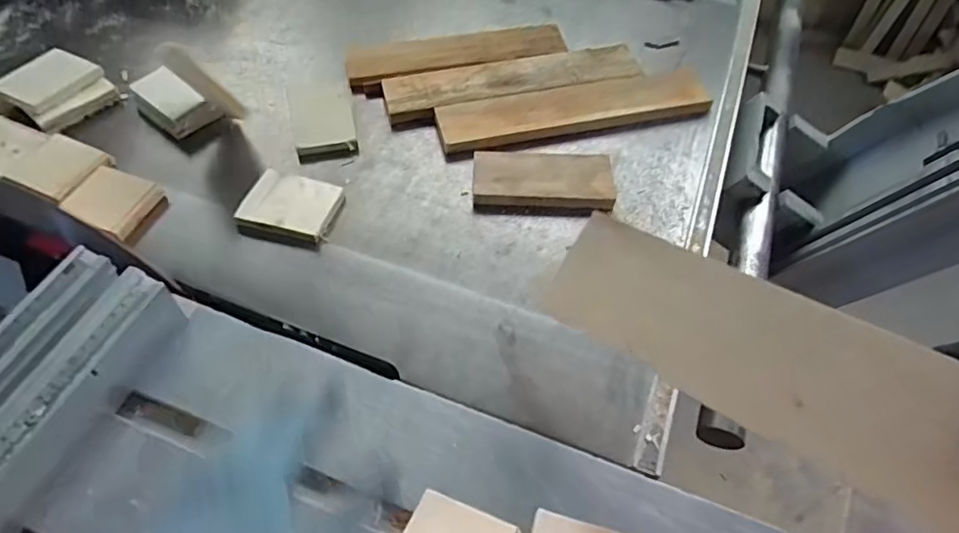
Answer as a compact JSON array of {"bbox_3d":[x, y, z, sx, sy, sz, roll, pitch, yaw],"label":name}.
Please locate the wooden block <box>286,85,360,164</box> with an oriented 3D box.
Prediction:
[{"bbox_3d":[-0.171,-0.160,0.642,0.067,0.029,0.100,-9,57,-8],"label":"wooden block"}]

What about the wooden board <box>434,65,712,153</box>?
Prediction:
[{"bbox_3d":[0.107,-0.178,0.654,0.306,0.016,0.075,-9,56,-12],"label":"wooden board"}]

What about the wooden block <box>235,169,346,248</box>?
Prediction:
[{"bbox_3d":[-0.183,-0.057,0.572,0.084,0.020,0.072,14,54,5],"label":"wooden block"}]

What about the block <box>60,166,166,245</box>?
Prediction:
[{"bbox_3d":[-0.352,-0.061,0.570,0.078,0.023,0.063,22,55,10],"label":"block"}]

